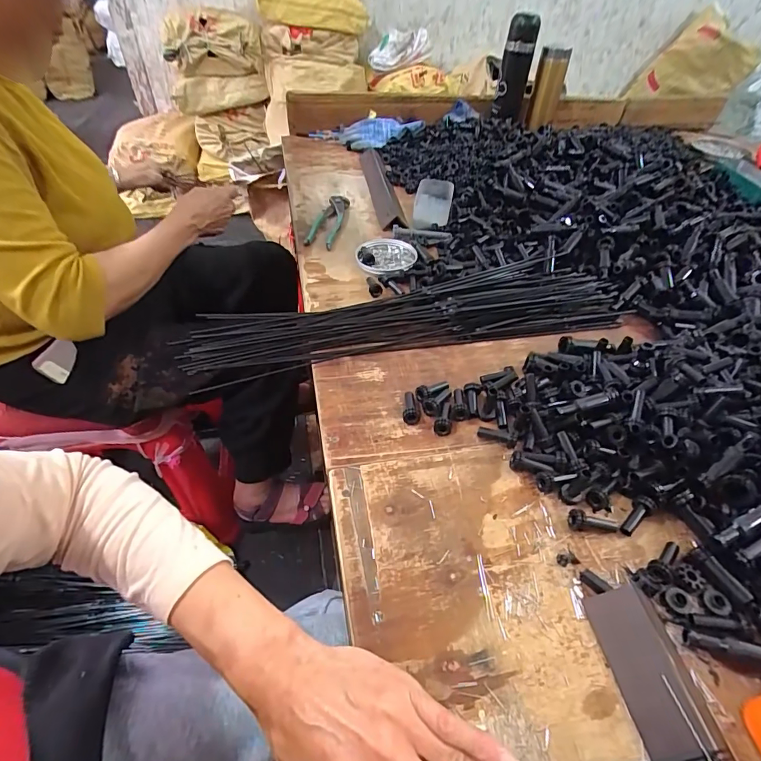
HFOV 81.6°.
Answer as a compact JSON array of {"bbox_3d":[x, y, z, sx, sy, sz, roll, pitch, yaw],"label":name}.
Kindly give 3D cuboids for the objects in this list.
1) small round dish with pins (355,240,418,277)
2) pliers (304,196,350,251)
[{"bbox_3d":[0.009,-0.188,0.667,0.090,0.013,0.100,32,52,24],"label":"small round dish with pins"},{"bbox_3d":[-0.088,-0.269,0.734,0.049,0.026,0.163,7,46,2],"label":"pliers"}]

